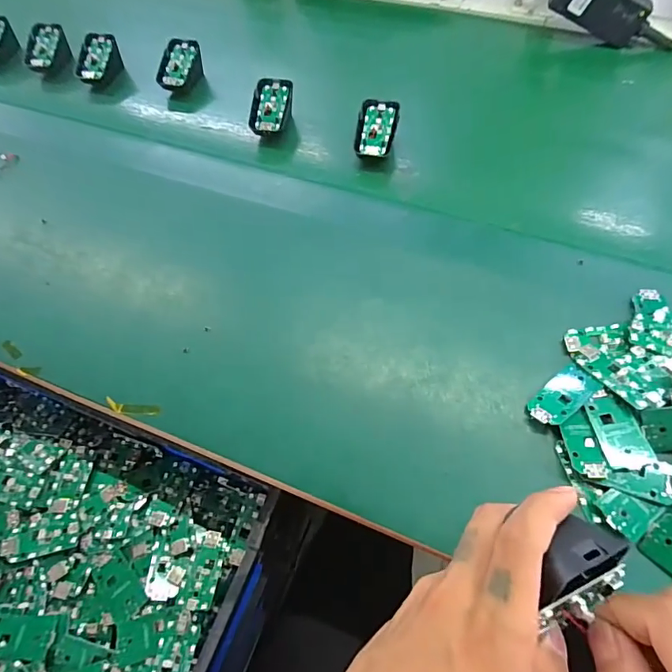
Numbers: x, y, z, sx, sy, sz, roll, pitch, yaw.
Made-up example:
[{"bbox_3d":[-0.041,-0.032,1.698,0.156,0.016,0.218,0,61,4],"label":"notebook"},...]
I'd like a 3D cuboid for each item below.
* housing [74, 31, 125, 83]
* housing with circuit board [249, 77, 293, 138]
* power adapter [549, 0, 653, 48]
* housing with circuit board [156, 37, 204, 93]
[{"bbox_3d":[-0.323,-0.364,0.601,0.049,0.054,0.069,14,60,12],"label":"housing"},{"bbox_3d":[-0.075,-0.269,0.523,0.044,0.017,0.069,7,79,2],"label":"housing with circuit board"},{"bbox_3d":[0.337,-0.421,0.563,0.117,0.051,0.027,26,61,-5],"label":"power adapter"},{"bbox_3d":[-0.205,-0.345,0.582,0.045,0.052,0.069,10,59,10],"label":"housing with circuit board"}]

